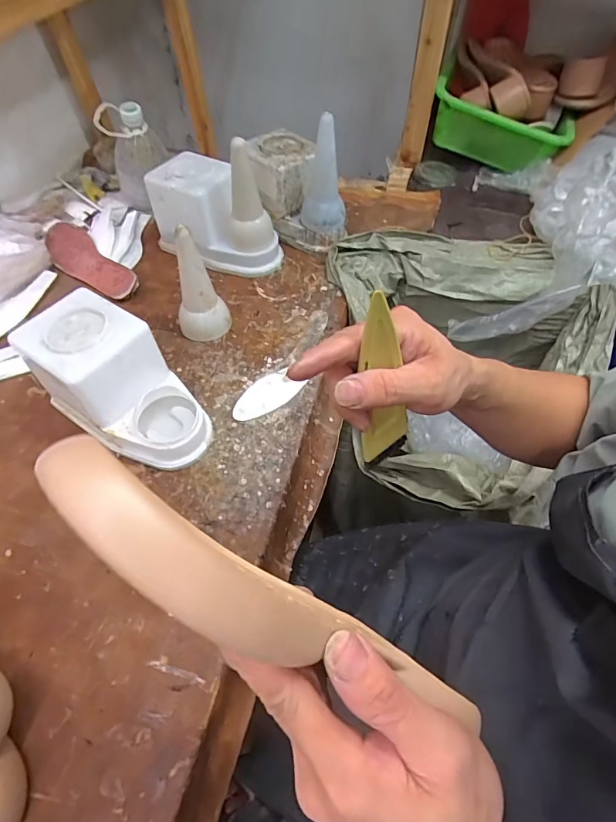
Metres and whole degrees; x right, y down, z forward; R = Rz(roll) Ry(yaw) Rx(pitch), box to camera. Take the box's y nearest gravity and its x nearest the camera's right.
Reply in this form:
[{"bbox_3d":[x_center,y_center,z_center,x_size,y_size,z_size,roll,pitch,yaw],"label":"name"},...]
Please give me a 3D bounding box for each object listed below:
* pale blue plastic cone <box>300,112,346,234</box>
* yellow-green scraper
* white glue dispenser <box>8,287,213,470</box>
[{"bbox_3d":[0.024,-0.349,0.632,0.065,0.148,0.069,2,55,1],"label":"pale blue plastic cone"},{"bbox_3d":[0.048,-0.017,0.271,0.030,0.125,0.010,-24,44,-16],"label":"yellow-green scraper"},{"bbox_3d":[-0.203,-0.028,0.473,0.192,0.114,0.103,29,60,19],"label":"white glue dispenser"}]

